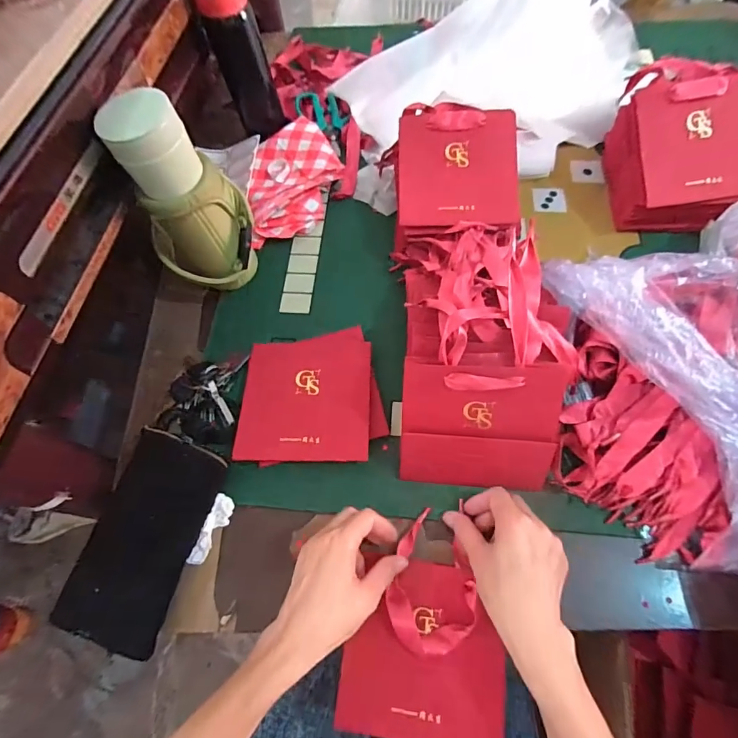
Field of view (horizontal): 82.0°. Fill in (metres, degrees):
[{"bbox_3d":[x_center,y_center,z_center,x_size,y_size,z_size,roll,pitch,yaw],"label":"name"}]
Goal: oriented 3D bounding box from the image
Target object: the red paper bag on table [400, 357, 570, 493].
[{"bbox_3d":[0.102,0.056,0.391,0.141,0.125,0.015,2,21,5],"label":"red paper bag on table"}]

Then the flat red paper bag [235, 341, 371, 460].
[{"bbox_3d":[-0.068,0.033,0.469,0.137,0.012,0.136,0,64,2],"label":"flat red paper bag"}]

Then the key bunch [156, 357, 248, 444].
[{"bbox_3d":[-0.185,0.034,0.469,0.085,0.023,0.097,2,64,3],"label":"key bunch"}]

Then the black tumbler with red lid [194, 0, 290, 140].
[{"bbox_3d":[-0.170,-0.412,0.560,0.067,0.184,0.057,-31,67,-12],"label":"black tumbler with red lid"}]

